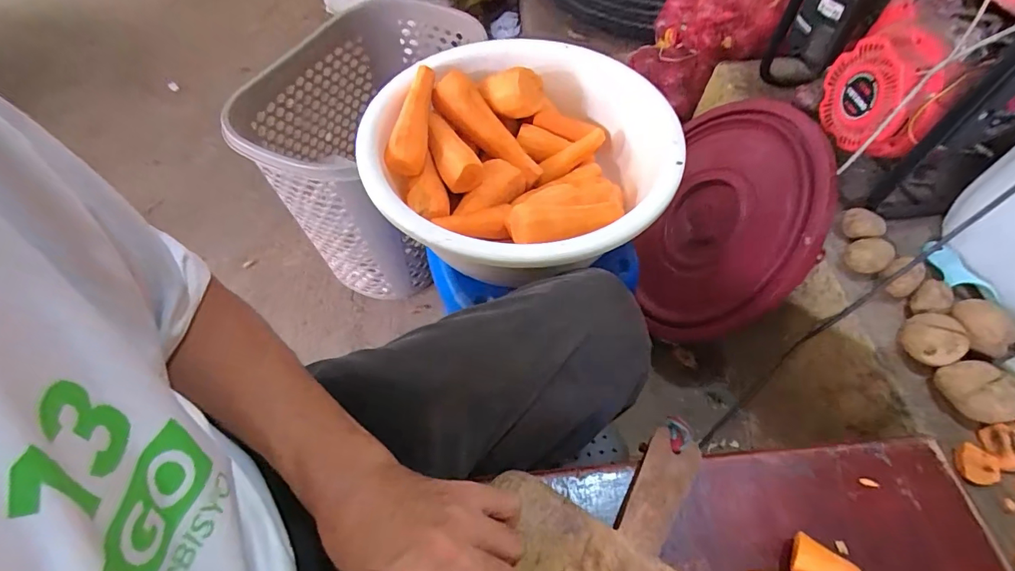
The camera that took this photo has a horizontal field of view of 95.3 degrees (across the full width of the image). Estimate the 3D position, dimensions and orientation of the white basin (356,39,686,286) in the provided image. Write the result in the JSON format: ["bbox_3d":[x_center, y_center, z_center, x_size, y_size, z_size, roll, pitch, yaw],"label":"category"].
[{"bbox_3d":[0.009,-0.149,0.567,0.331,0.121,0.353,1,57,-1],"label":"white basin"}]

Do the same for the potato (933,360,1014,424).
[{"bbox_3d":[0.530,0.121,0.520,0.073,0.052,0.069,-9,57,-7],"label":"potato"}]

